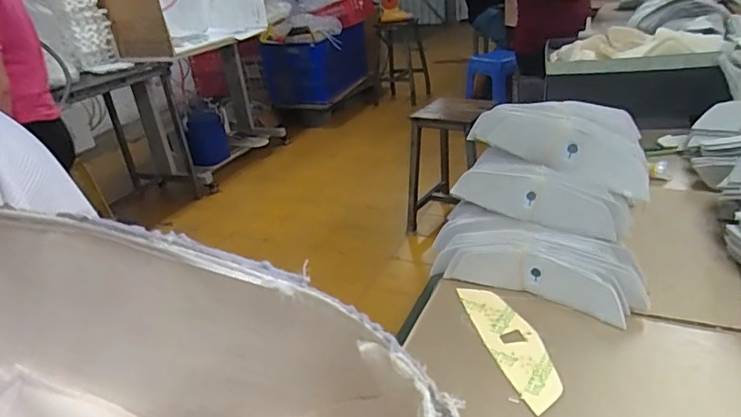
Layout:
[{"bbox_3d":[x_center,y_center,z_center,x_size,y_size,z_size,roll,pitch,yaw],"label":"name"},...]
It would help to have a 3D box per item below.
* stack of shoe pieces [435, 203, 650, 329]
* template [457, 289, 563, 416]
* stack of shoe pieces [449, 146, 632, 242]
[{"bbox_3d":[0.184,0.057,0.594,0.242,0.049,0.084,11,31,31],"label":"stack of shoe pieces"},{"bbox_3d":[0.142,0.134,0.523,0.051,0.004,0.177,-13,28,-5],"label":"template"},{"bbox_3d":[0.205,-0.025,0.624,0.201,0.059,0.068,9,30,30],"label":"stack of shoe pieces"}]

